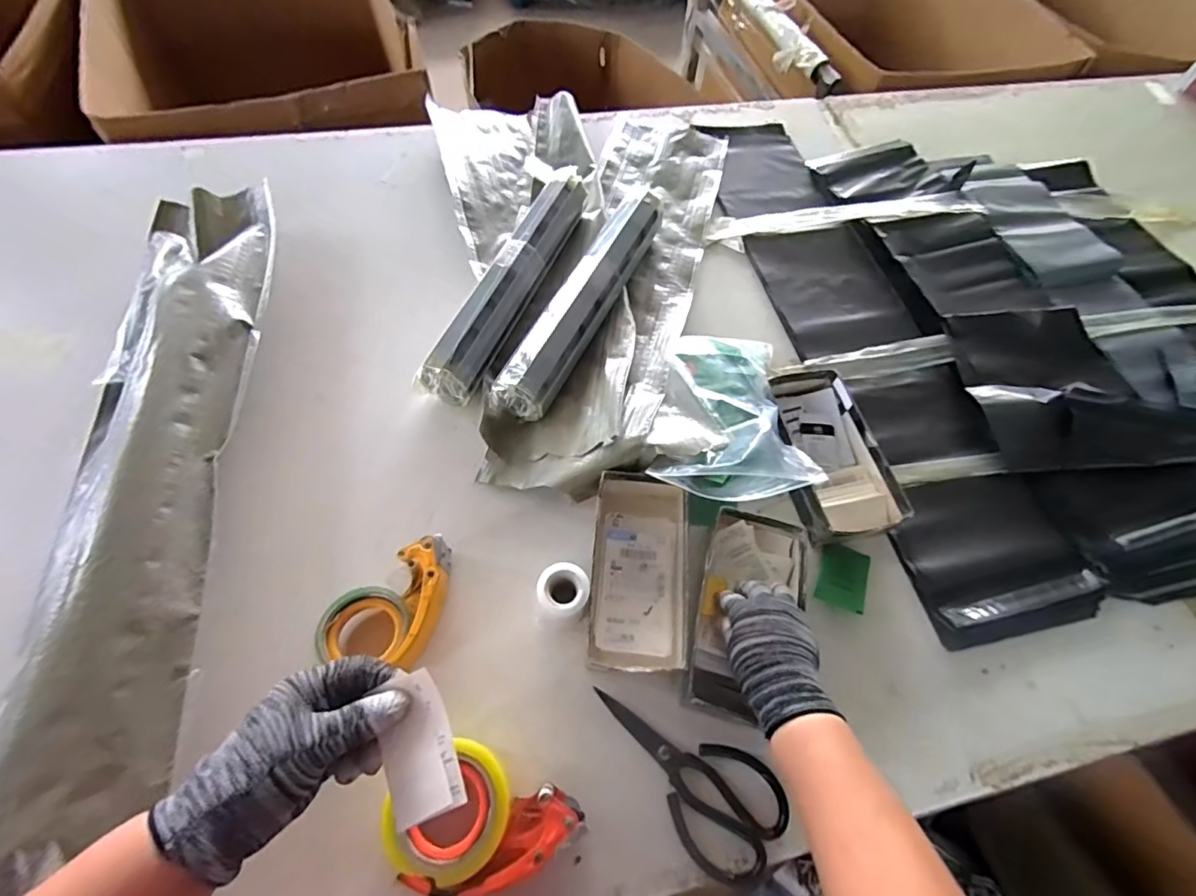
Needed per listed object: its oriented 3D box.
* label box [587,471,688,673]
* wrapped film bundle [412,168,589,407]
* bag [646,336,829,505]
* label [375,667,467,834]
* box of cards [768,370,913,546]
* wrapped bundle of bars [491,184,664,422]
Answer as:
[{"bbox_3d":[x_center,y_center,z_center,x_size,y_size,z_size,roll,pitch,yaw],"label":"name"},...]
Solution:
[{"bbox_3d":[0.047,0.138,0.599,0.115,0.041,0.223,5,62,-1],"label":"label box"},{"bbox_3d":[-0.123,-0.258,0.783,0.084,0.072,0.460,23,63,8],"label":"wrapped film bundle"},{"bbox_3d":[0.155,-0.054,0.684,0.191,0.090,0.262,2,62,-3],"label":"bag"},{"bbox_3d":[-0.123,0.200,0.354,0.046,0.010,0.088,-20,66,-14],"label":"label"},{"bbox_3d":[0.292,0.006,0.685,0.130,0.048,0.245,-7,63,-8],"label":"box of cards"},{"bbox_3d":[-0.010,-0.234,0.781,0.076,0.076,0.493,23,63,8],"label":"wrapped bundle of bars"}]

